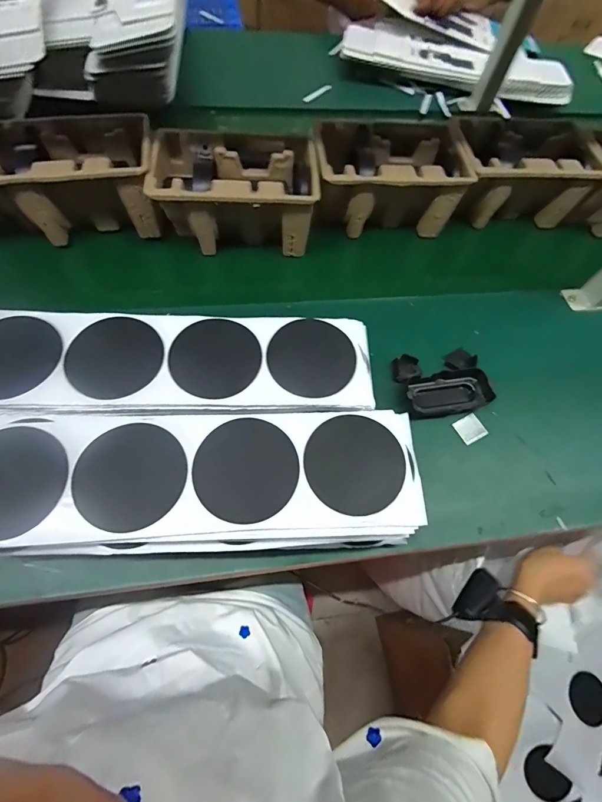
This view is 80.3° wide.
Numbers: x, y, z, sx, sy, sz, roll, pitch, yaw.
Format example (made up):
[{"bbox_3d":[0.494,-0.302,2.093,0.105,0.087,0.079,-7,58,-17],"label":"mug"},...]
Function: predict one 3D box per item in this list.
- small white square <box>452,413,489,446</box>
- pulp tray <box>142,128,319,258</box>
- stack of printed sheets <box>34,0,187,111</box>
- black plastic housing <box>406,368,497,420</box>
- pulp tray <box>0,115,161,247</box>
[{"bbox_3d":[0.214,0.036,0.450,0.036,0.004,0.032,-25,76,-16],"label":"small white square"},{"bbox_3d":[-0.096,-0.302,0.531,0.223,0.107,0.146,-2,65,-5],"label":"pulp tray"},{"bbox_3d":[-0.371,-0.781,0.715,0.260,0.089,0.479,-7,66,-5],"label":"stack of printed sheets"},{"bbox_3d":[0.187,-0.007,0.461,0.110,0.028,0.054,-13,67,-8],"label":"black plastic housing"},{"bbox_3d":[-0.320,-0.318,0.514,0.224,0.103,0.137,-10,67,-7],"label":"pulp tray"}]

